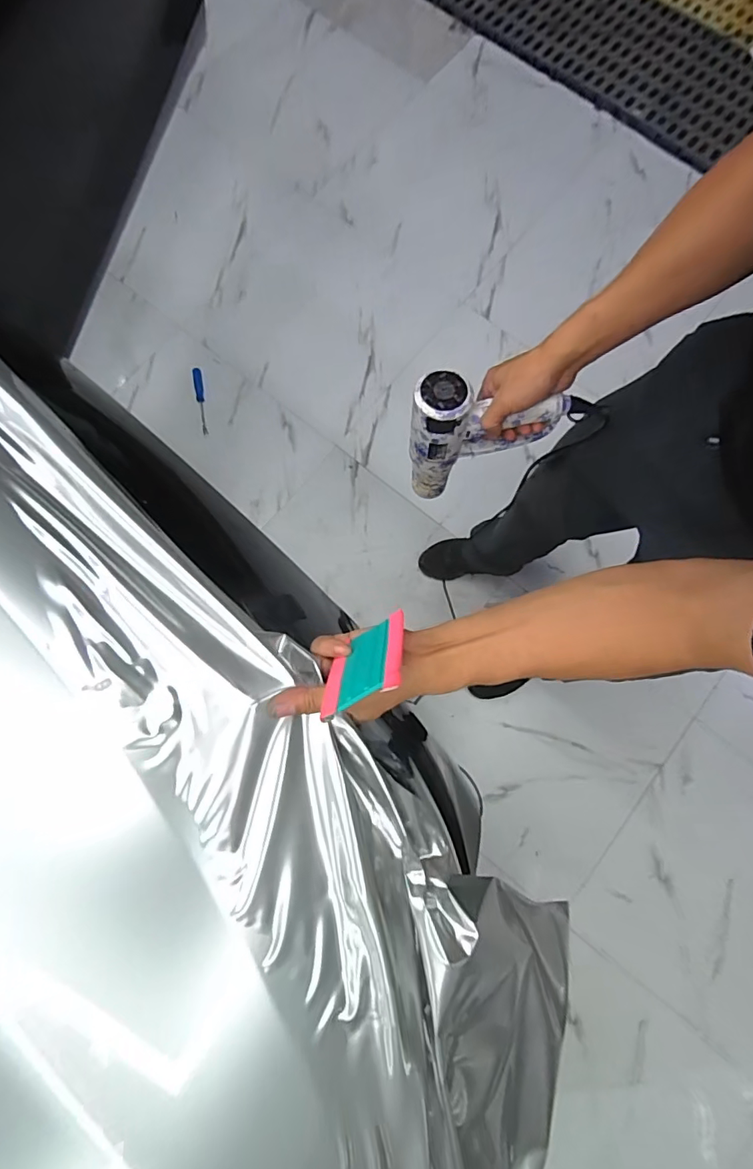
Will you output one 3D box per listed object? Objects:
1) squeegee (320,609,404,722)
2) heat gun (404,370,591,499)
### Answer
[{"bbox_3d":[-0.010,0.062,0.412,0.071,0.110,0.006,-31,107,14],"label":"squeegee"},{"bbox_3d":[0.146,-0.204,0.694,0.208,0.218,0.067,-9,78,-3],"label":"heat gun"}]

